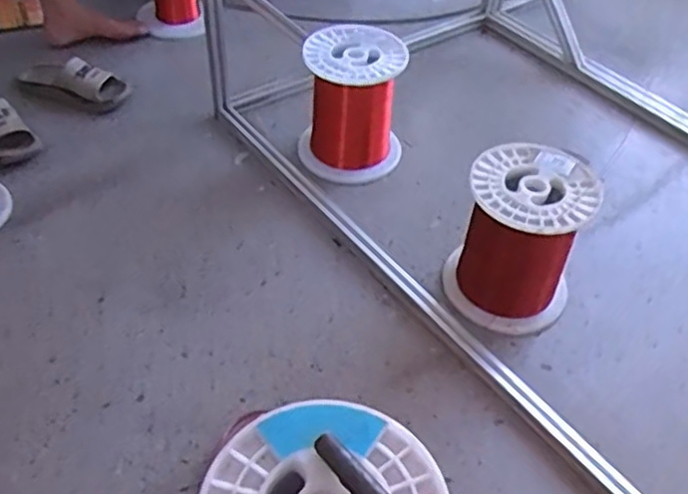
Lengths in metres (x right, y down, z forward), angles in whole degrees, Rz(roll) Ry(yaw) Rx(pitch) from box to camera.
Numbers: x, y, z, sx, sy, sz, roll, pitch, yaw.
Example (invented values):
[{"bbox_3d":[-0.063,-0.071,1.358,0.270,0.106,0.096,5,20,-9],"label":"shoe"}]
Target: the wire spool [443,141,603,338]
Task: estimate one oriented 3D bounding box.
[{"bbox_3d":[0.289,-0.014,1.146,0.204,0.230,0.213,1,47,-1],"label":"wire spool"}]

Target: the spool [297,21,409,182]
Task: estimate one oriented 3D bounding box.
[{"bbox_3d":[0.015,-0.286,1.388,0.207,0.234,0.195,1,47,-1],"label":"spool"}]

